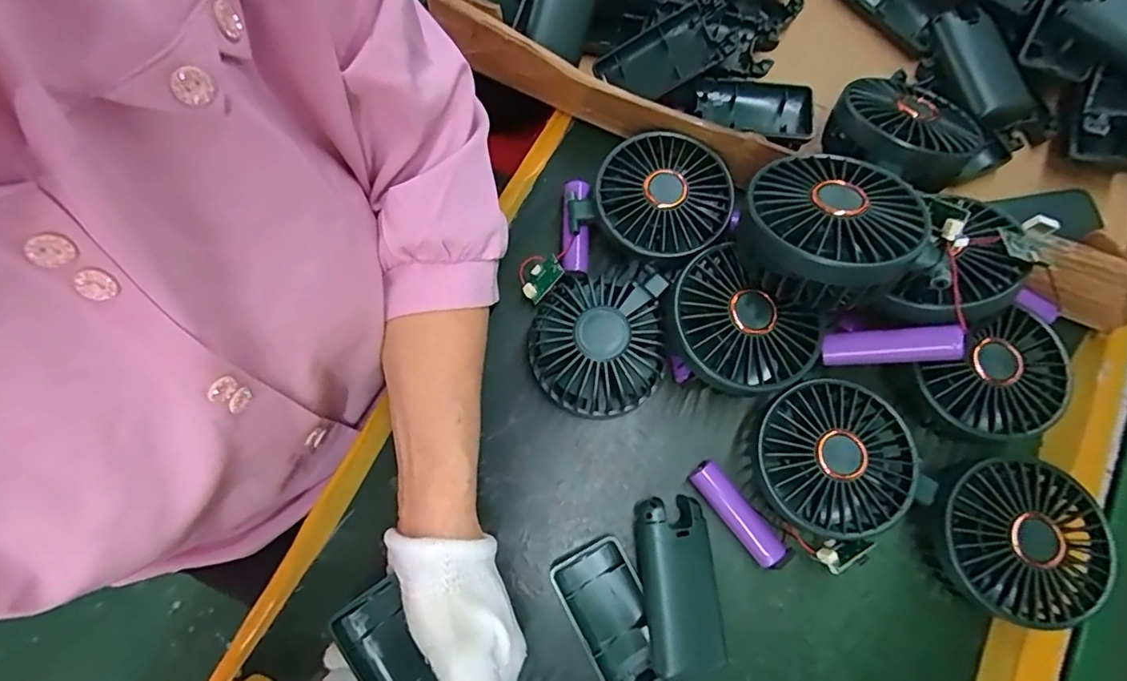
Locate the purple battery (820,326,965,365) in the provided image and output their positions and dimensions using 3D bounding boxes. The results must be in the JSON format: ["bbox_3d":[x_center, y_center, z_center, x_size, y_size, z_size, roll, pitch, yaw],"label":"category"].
[{"bbox_3d":[0.177,0.003,0.295,0.065,0.017,0.016,-5,71,30],"label":"purple battery"}]

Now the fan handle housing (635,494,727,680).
[{"bbox_3d":[0.067,0.141,0.314,0.044,0.024,0.094,-6,77,-3],"label":"fan handle housing"}]

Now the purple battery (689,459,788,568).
[{"bbox_3d":[0.103,0.104,0.327,0.016,0.017,0.066,-37,81,-9],"label":"purple battery"}]

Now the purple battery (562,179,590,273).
[{"bbox_3d":[0.008,-0.078,0.368,0.018,0.018,0.065,1,77,-2],"label":"purple battery"}]

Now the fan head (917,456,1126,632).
[{"bbox_3d":[0.247,0.112,0.306,0.084,0.046,0.082,0,77,-2],"label":"fan head"}]

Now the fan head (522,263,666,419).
[{"bbox_3d":[0.026,0.002,0.339,0.093,0.051,0.088,-15,76,-3],"label":"fan head"}]

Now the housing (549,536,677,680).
[{"bbox_3d":[0.032,0.165,0.314,0.044,0.013,0.092,-28,79,-8],"label":"housing"}]

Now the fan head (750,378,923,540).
[{"bbox_3d":[0.154,0.071,0.321,0.084,0.047,0.083,0,77,-2],"label":"fan head"}]

